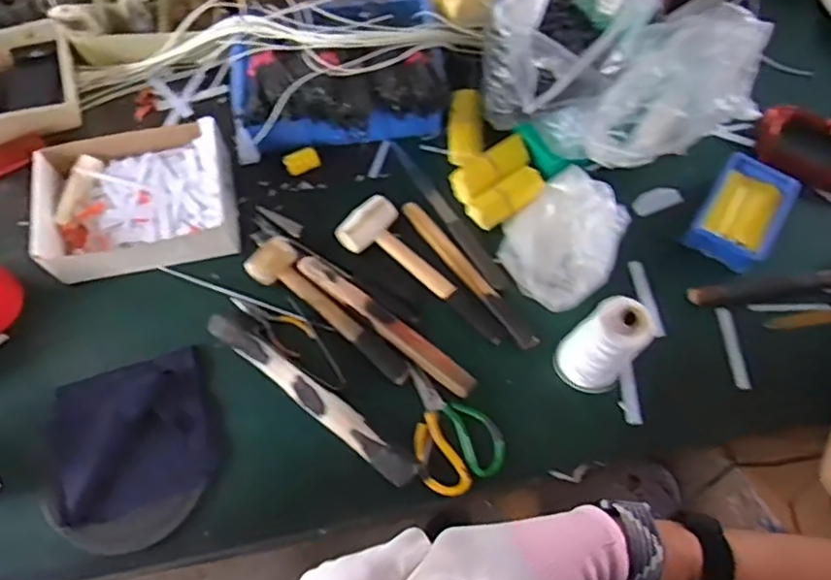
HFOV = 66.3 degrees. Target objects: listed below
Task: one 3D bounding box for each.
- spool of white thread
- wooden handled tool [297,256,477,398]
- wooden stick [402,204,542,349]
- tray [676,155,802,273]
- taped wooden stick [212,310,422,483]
[{"bbox_3d":[0.221,0.068,0.746,0.081,0.165,0.070,41,74,14],"label":"spool of white thread"},{"bbox_3d":[-0.039,0.041,0.820,0.276,0.012,0.034,38,73,13],"label":"wooden handled tool"},{"bbox_3d":[0.071,-0.023,0.854,0.028,0.015,0.256,-36,73,-13],"label":"wooden stick"},{"bbox_3d":[0.453,-0.112,0.885,0.106,0.053,0.171,34,72,12],"label":"tray"},{"bbox_3d":[-0.130,0.128,0.784,0.315,0.025,0.036,36,73,12],"label":"taped wooden stick"}]

